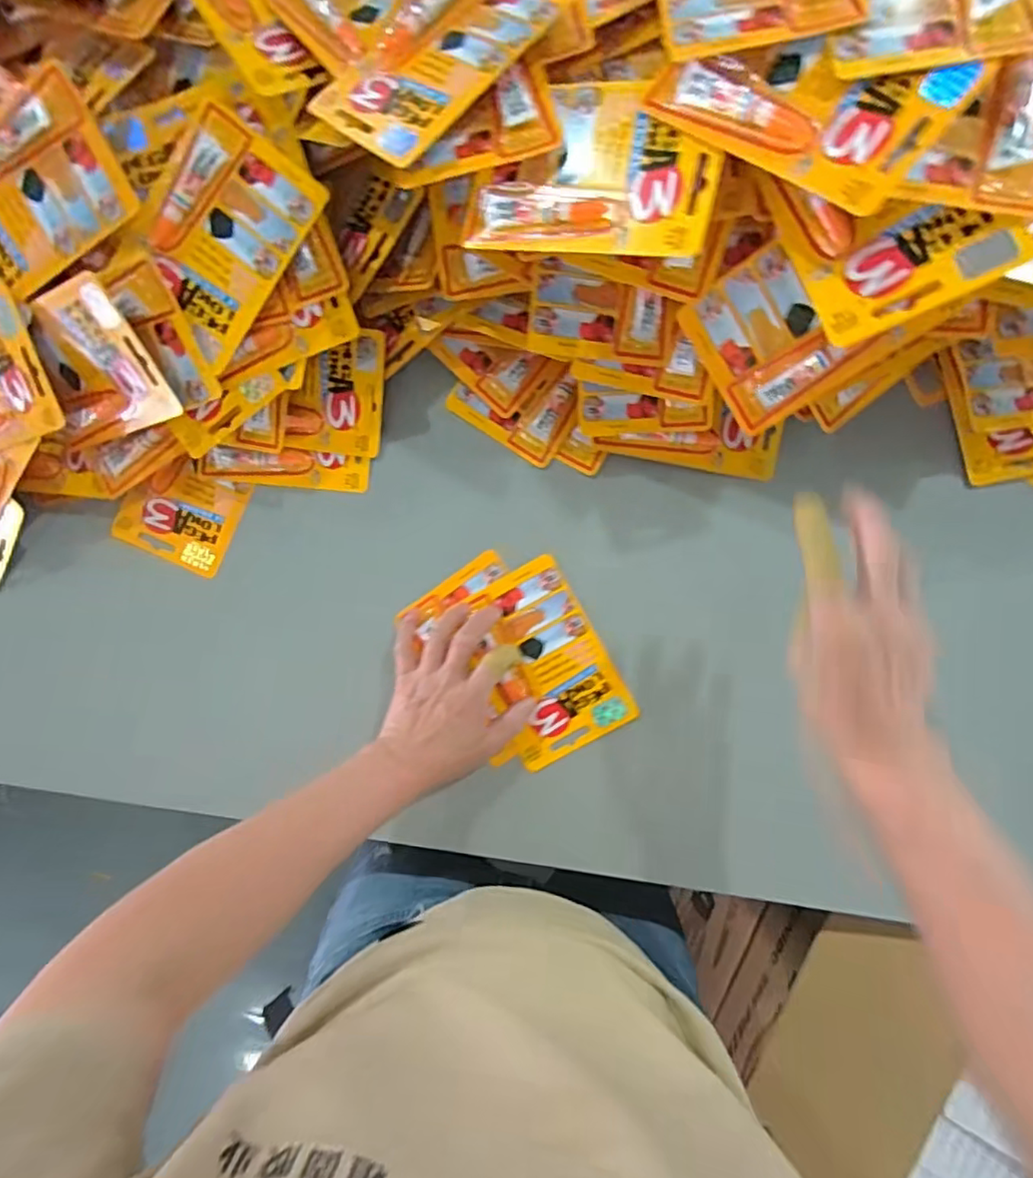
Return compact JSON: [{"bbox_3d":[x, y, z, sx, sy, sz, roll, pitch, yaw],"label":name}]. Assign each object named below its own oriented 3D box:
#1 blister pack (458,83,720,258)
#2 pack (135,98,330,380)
[{"bbox_3d":[0.049,-0.271,0.390,0.157,0.015,0.103,10,92,17],"label":"blister pack"},{"bbox_3d":[-0.225,-0.262,0.453,0.104,0.014,0.152,36,103,-11],"label":"pack"}]

